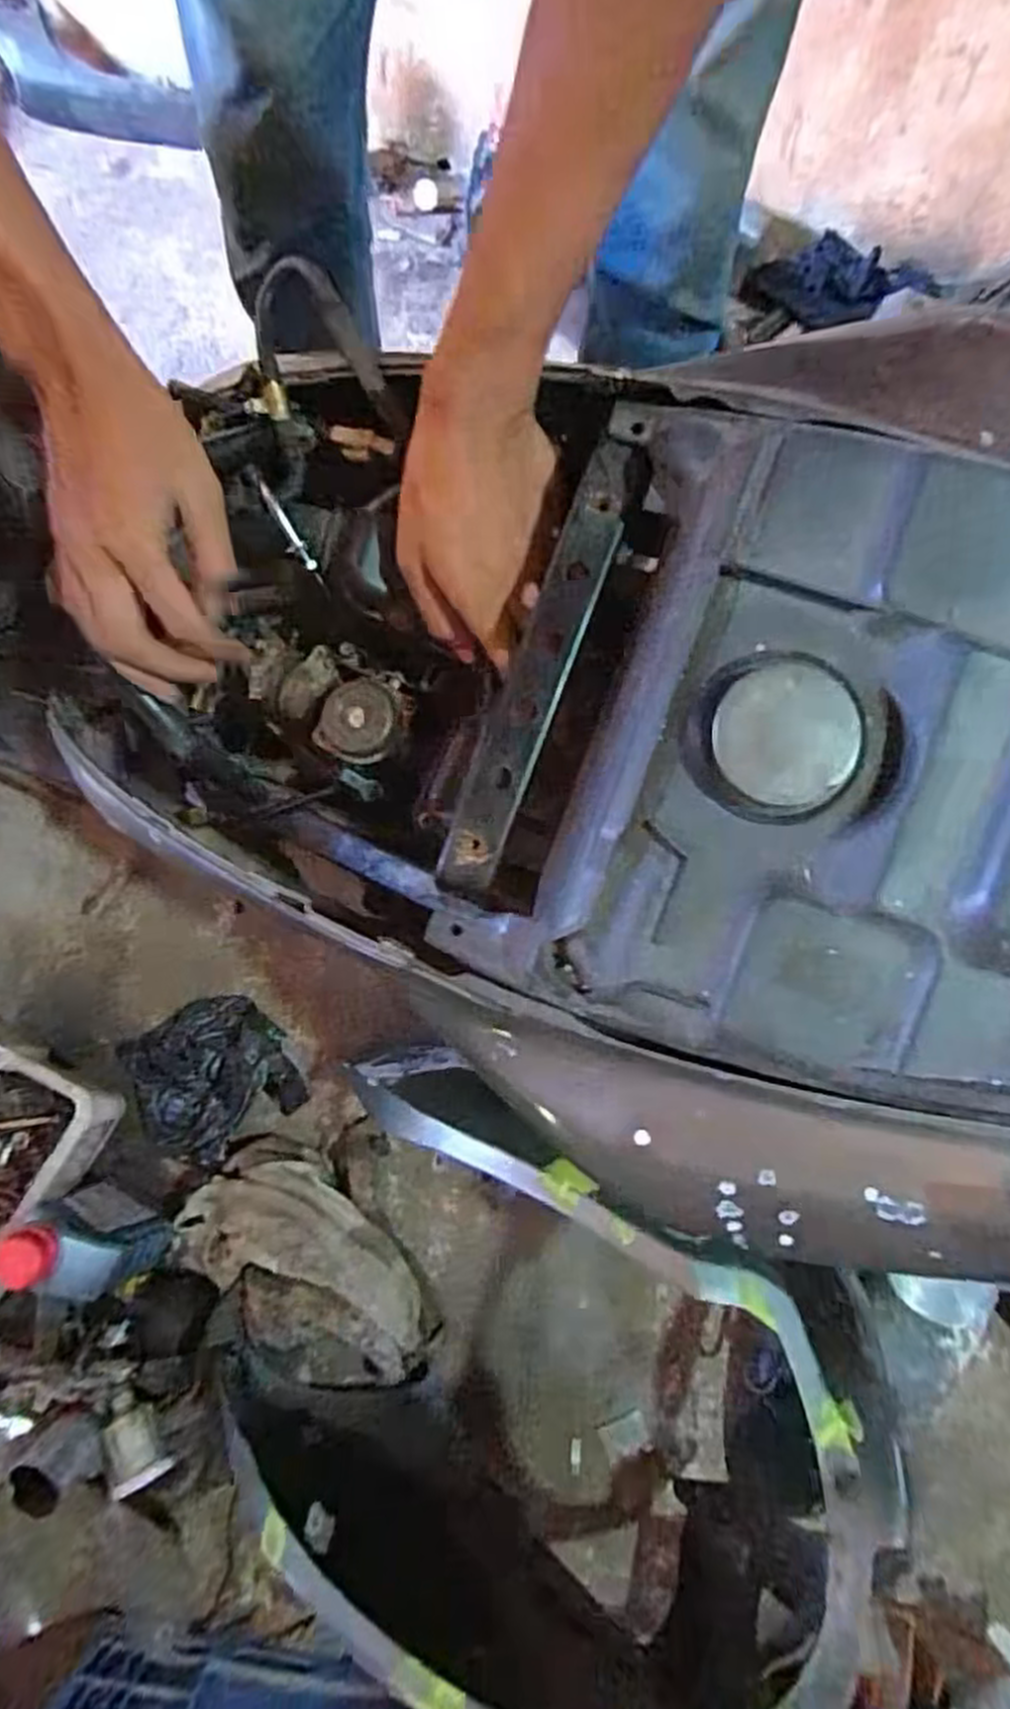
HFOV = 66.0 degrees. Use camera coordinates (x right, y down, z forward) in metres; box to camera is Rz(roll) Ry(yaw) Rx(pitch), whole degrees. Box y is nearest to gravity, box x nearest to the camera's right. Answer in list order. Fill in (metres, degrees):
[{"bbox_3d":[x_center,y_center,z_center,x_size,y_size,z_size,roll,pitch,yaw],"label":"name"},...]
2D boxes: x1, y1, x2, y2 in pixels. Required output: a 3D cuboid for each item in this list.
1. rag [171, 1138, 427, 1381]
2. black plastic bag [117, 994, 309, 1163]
[{"bbox_3d":[-0.201,0.423,0.824,0.290,0.104,0.159,25,75,6],"label":"rag"},{"bbox_3d":[-0.339,0.251,0.887,0.175,0.054,0.174,-28,77,-8],"label":"black plastic bag"}]

